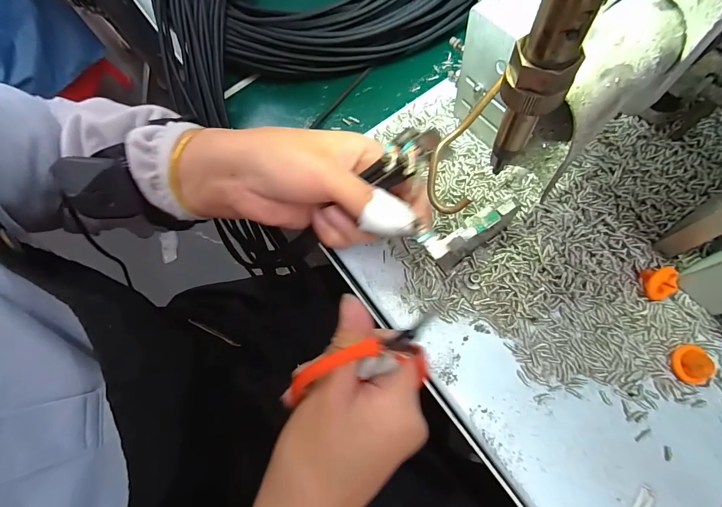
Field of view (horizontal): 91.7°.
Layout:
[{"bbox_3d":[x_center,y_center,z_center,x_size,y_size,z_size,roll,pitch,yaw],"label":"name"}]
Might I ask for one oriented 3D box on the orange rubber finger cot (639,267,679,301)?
[{"bbox_3d":[0.174,0.017,0.204,0.017,0.007,0.019,-23,106,20],"label":"orange rubber finger cot"}]

